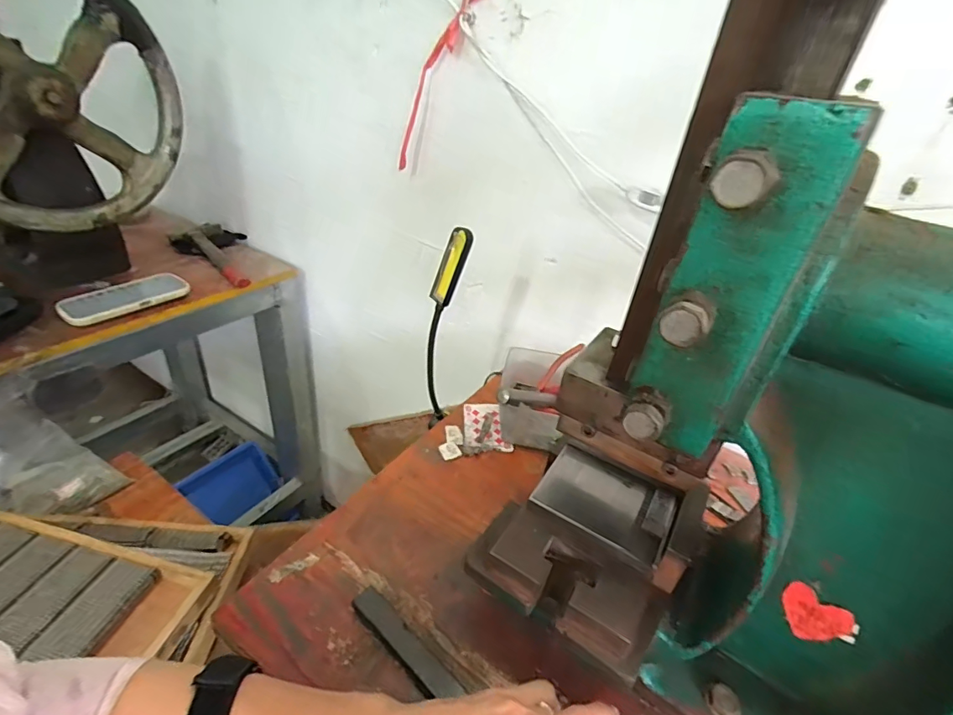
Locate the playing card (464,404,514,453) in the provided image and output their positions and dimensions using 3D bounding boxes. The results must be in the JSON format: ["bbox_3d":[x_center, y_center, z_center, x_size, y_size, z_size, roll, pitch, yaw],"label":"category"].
[{"bbox_3d":[0.010,0.086,0.595,0.055,0.005,0.087,2,33,-8],"label":"playing card"}]

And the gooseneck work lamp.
[{"bbox_3d":[-0.037,-0.021,0.540,0.038,0.257,0.042,4,33,-5],"label":"gooseneck work lamp"}]

